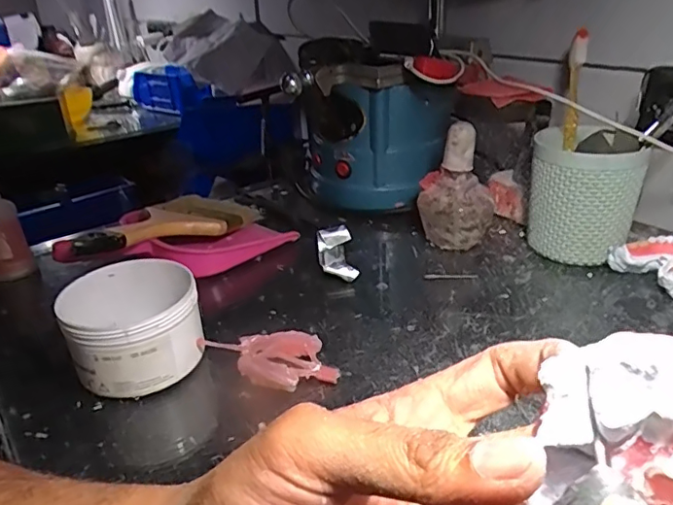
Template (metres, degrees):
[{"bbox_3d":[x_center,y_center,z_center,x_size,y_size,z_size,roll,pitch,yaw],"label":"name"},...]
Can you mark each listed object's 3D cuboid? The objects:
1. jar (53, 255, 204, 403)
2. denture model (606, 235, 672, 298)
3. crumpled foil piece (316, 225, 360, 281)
[{"bbox_3d":[-0.146,0.055,0.397,0.089,0.066,0.094,-13,29,-19],"label":"jar"},{"bbox_3d":[0.280,0.010,0.475,0.053,0.034,0.061,-18,30,-26],"label":"denture model"},{"bbox_3d":[0.000,0.001,0.523,0.032,0.026,0.067,-6,27,-4],"label":"crumpled foil piece"}]

